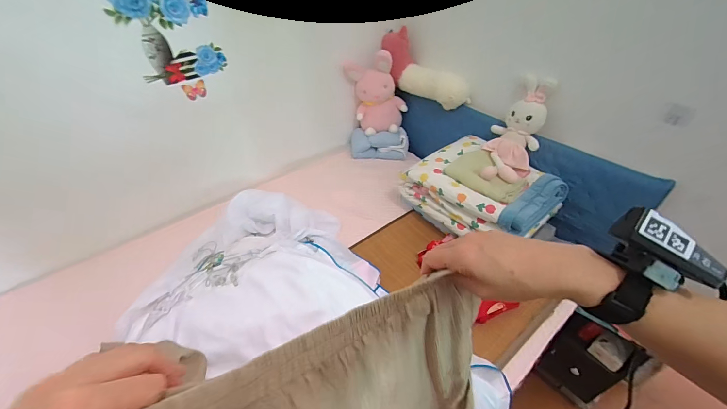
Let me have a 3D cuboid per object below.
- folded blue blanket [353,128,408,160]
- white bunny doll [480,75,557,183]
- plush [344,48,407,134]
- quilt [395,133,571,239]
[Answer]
[{"bbox_3d":[0.077,-0.293,1.545,0.281,0.106,0.137,1,42,1],"label":"folded blue blanket"},{"bbox_3d":[0.549,-0.256,1.139,0.175,0.386,0.125,22,2,24],"label":"white bunny doll"},{"bbox_3d":[0.059,-0.536,1.489,0.282,0.340,0.184,0,42,0],"label":"plush"},{"bbox_3d":[0.420,-0.043,1.174,0.353,0.204,0.477,-31,50,-29],"label":"quilt"}]

